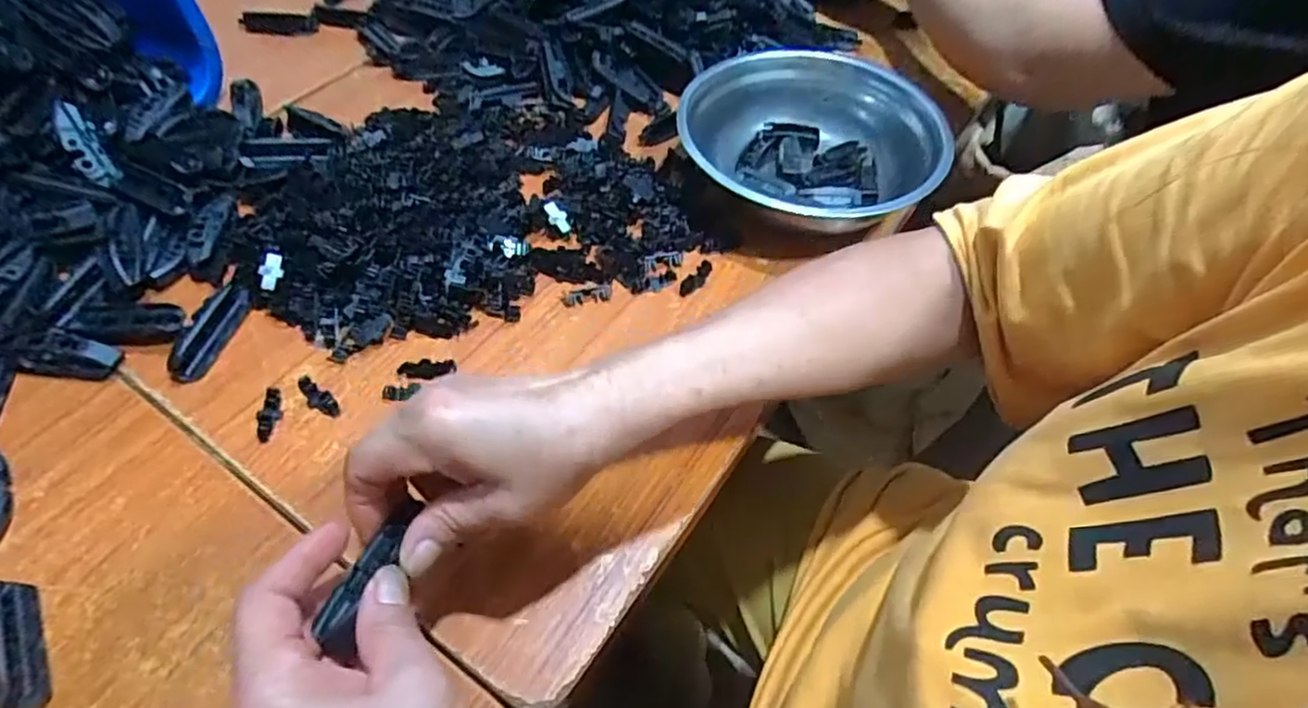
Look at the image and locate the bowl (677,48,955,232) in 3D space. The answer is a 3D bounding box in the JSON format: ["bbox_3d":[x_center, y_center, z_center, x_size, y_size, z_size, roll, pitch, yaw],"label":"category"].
[{"bbox_3d":[0.115,-0.167,0.531,0.188,0.056,0.200,0,54,0],"label":"bowl"}]

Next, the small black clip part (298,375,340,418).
[{"bbox_3d":[-0.209,0.026,0.413,0.036,0.007,0.013,31,60,20],"label":"small black clip part"}]

